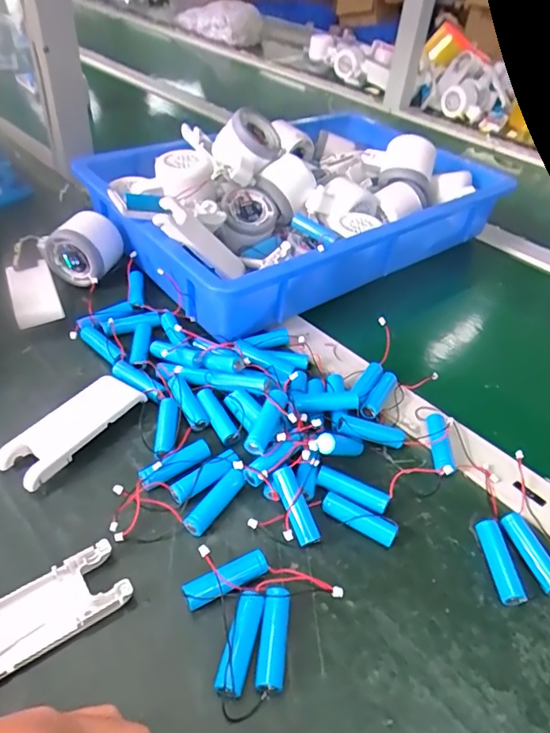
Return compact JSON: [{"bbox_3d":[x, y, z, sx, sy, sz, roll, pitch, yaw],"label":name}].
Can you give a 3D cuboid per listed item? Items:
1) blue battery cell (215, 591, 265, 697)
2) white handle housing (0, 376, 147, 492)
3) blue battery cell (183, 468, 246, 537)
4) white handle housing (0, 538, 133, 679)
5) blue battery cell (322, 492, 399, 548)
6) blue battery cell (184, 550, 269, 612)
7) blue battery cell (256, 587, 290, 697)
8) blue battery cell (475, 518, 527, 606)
[{"bbox_3d":[-0.018,0.149,0.277,0.014,0.014,0.050,13,44,8],"label":"blue battery cell"},{"bbox_3d":[-0.144,0.045,0.366,0.038,0.019,0.099,28,48,22],"label":"white handle housing"},{"bbox_3d":[-0.039,0.089,0.337,0.014,0.014,0.049,26,47,21],"label":"blue battery cell"},{"bbox_3d":[-0.134,0.139,0.276,0.104,0.011,0.039,-24,50,-28],"label":"white handle housing"},{"bbox_3d":[0.055,0.101,0.335,0.050,0.014,0.013,24,46,19],"label":"blue battery cell"},{"bbox_3d":[-0.028,0.126,0.300,0.051,0.015,0.015,-17,48,-23],"label":"blue battery cell"},{"bbox_3d":[0.000,0.149,0.280,0.016,0.012,0.051,6,43,1],"label":"blue battery cell"},{"bbox_3d":[0.140,0.123,0.321,0.015,0.013,0.050,0,43,-6],"label":"blue battery cell"}]

